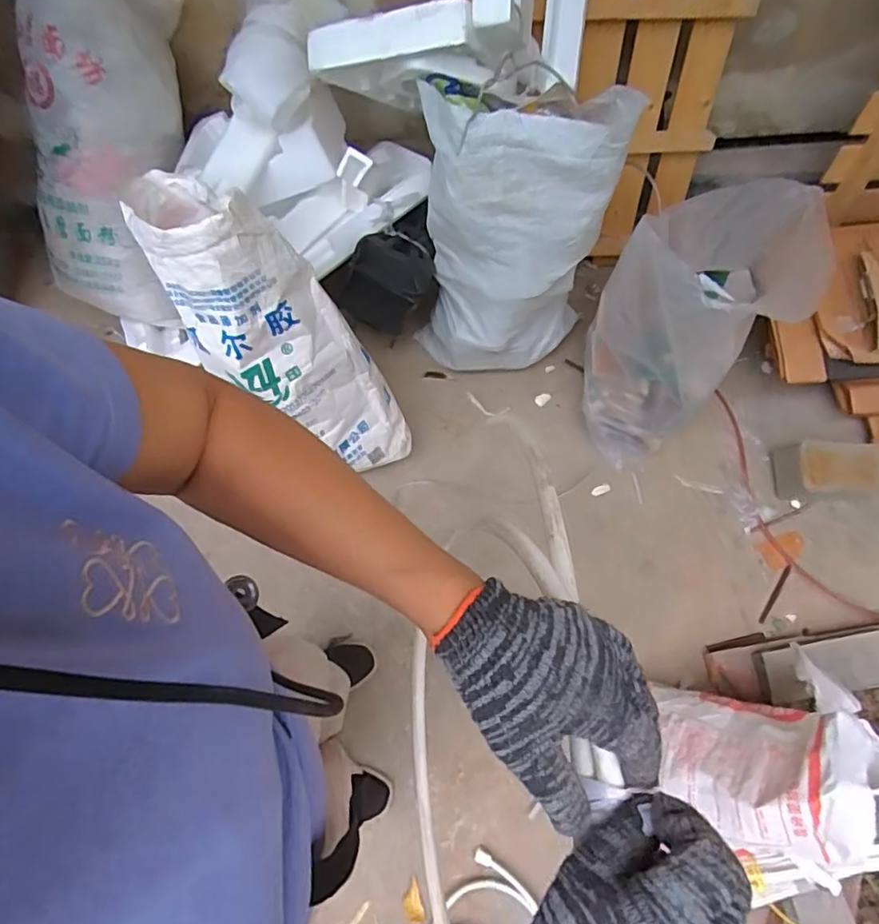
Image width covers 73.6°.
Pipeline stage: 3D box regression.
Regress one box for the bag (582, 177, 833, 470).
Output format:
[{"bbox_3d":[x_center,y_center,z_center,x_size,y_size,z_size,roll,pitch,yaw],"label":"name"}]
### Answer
[{"bbox_3d":[0.540,-0.295,1.282,0.443,0.514,0.294,-32,73,-14],"label":"bag"}]

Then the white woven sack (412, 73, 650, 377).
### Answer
[{"bbox_3d":[0.138,-0.433,1.199,0.353,0.599,0.240,13,68,3],"label":"white woven sack"}]

